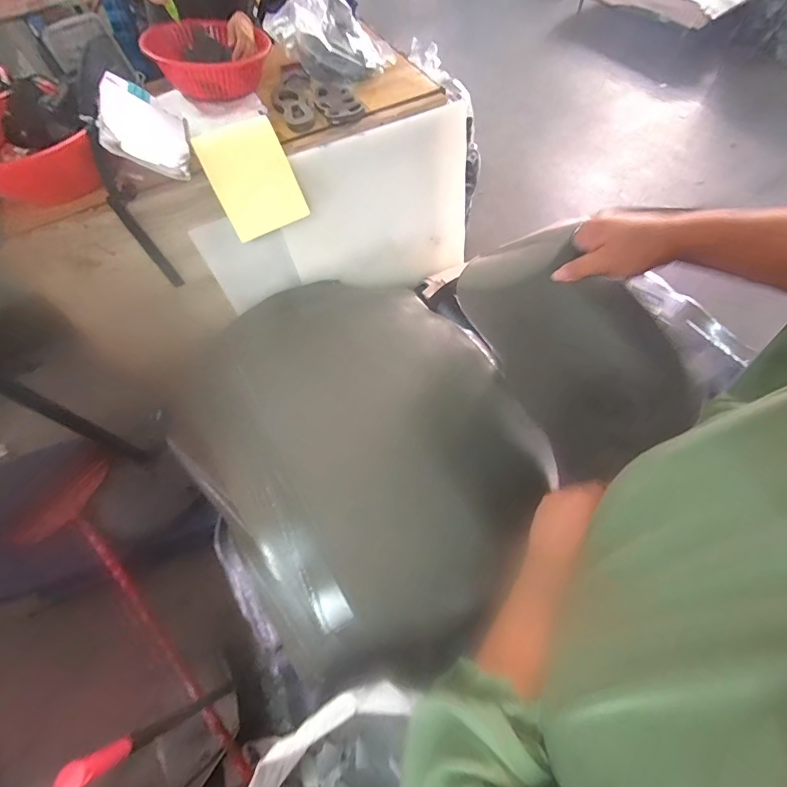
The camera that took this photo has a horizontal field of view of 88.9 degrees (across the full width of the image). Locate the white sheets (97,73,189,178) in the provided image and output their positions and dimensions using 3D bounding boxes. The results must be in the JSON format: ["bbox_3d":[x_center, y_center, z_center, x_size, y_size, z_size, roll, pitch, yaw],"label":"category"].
[{"bbox_3d":[-0.620,-0.661,1.006,0.044,0.193,0.283,-39,56,30],"label":"white sheets"}]

